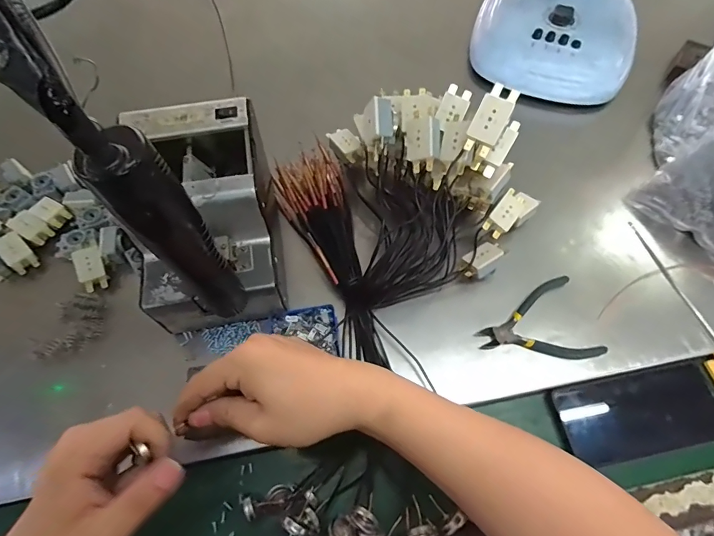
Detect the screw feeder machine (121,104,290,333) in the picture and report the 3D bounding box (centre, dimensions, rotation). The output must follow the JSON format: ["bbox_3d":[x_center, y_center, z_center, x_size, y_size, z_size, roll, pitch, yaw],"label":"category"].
[{"bbox_3d":[-0.148,-0.052,0.412,0.126,0.133,0.189,-6,64,-3],"label":"screw feeder machine"}]

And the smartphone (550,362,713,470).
[{"bbox_3d":[0.292,0.145,0.415,0.174,0.012,0.075,-10,65,-5],"label":"smartphone"}]

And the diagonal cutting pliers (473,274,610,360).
[{"bbox_3d":[0.187,0.060,0.434,0.118,0.012,0.089,-12,65,-6],"label":"diagonal cutting pliers"}]

